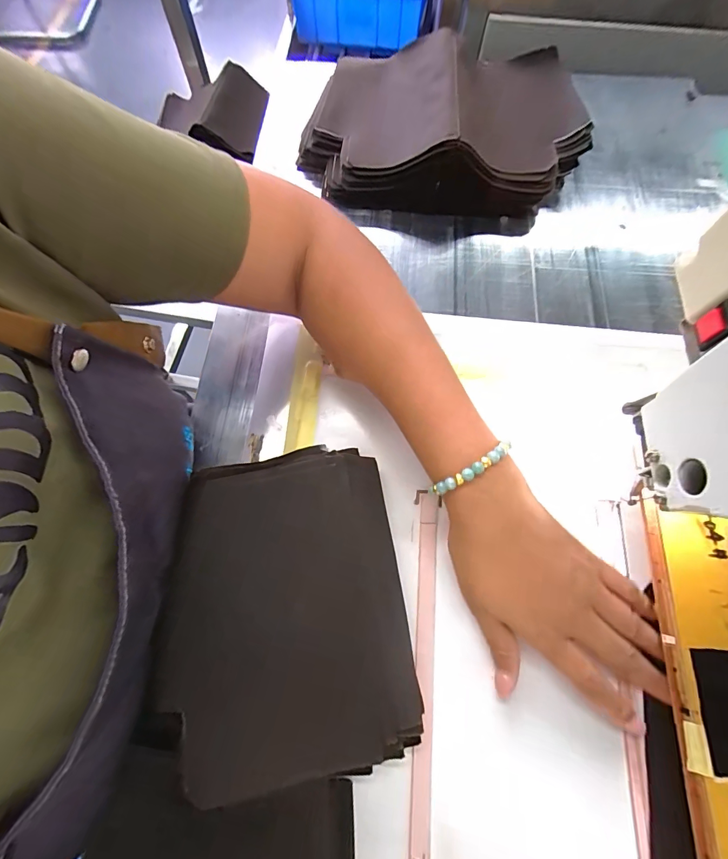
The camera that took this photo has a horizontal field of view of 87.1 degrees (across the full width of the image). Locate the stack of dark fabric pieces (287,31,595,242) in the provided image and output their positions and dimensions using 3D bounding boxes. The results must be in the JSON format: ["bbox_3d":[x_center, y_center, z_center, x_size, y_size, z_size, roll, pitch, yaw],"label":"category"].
[{"bbox_3d":[0.081,-0.318,0.399,0.279,0.071,0.202,8,69,2],"label":"stack of dark fabric pieces"}]

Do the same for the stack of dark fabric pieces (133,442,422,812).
[{"bbox_3d":[-0.044,0.112,0.250,0.132,0.045,0.182,-8,69,-4],"label":"stack of dark fabric pieces"}]

